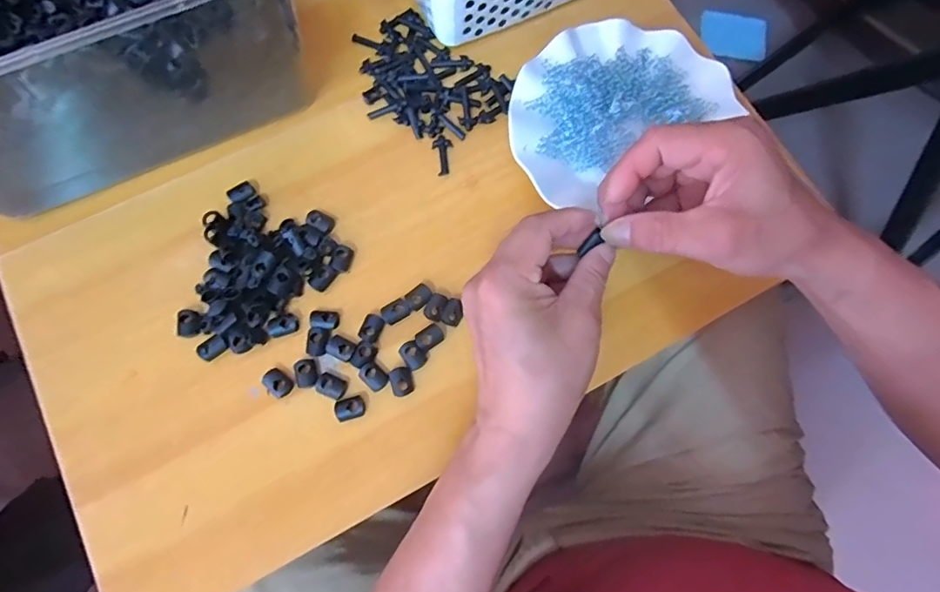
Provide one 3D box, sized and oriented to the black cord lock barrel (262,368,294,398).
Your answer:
[{"bbox_3d":[-0.137,0.062,0.360,0.020,0.009,0.015,39,77,8],"label":"black cord lock barrel"}]

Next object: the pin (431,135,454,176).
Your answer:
[{"bbox_3d":[-0.022,-0.114,0.410,0.016,0.004,0.034,-4,75,-3],"label":"pin"}]

